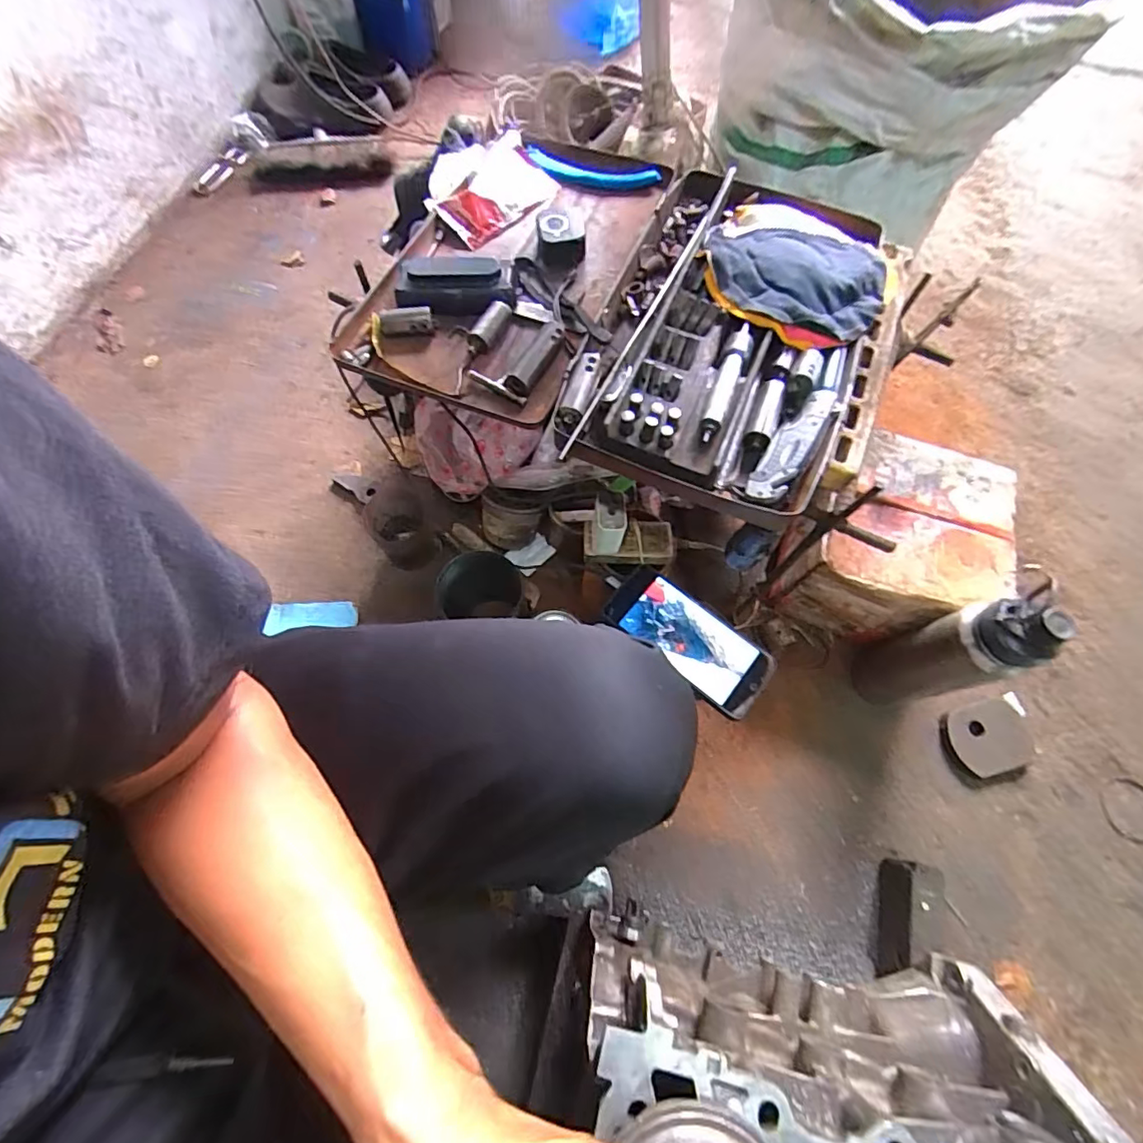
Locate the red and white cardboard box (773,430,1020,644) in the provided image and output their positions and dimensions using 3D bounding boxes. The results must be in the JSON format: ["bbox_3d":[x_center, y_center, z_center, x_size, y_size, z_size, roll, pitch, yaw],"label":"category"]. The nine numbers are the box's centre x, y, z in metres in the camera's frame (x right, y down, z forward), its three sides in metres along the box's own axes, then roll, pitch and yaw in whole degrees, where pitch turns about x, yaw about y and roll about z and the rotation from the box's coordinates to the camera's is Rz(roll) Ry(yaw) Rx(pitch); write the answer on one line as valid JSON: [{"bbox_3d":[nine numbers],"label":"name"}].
[{"bbox_3d":[0.424,-0.032,0.727,0.214,0.177,0.231,24,68,7],"label":"red and white cardboard box"}]

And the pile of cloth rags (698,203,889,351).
[{"bbox_3d":[0.202,-0.275,0.481,0.159,0.026,0.166,28,68,9],"label":"pile of cloth rags"}]

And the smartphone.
[{"bbox_3d":[0.118,0.064,0.536,0.167,0.010,0.080,40,71,13],"label":"smartphone"}]

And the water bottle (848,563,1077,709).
[{"bbox_3d":[0.424,0.094,0.612,0.064,0.298,0.081,-9,69,-6],"label":"water bottle"}]

